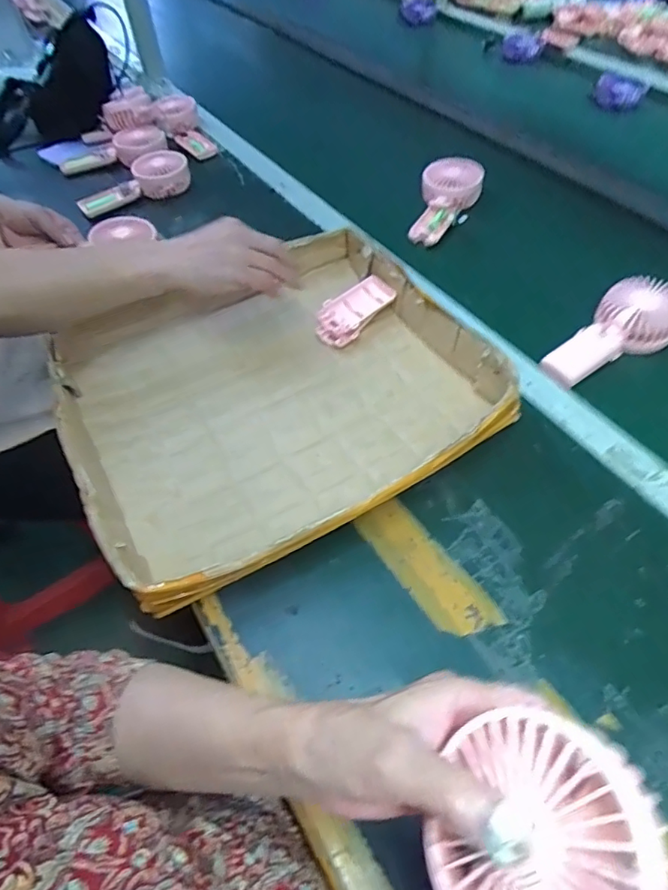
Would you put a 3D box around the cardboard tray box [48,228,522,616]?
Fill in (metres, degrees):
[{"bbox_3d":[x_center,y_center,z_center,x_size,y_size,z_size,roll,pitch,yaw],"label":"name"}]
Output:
[{"bbox_3d":[-0.064,-0.068,0.578,0.407,0.060,0.381,-23,55,-15],"label":"cardboard tray box"}]

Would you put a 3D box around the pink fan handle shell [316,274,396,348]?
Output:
[{"bbox_3d":[0.023,-0.158,0.663,0.104,0.033,0.053,-38,60,-24],"label":"pink fan handle shell"}]

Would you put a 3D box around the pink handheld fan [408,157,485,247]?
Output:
[{"bbox_3d":[0.161,-0.366,0.822,0.093,0.038,0.179,22,72,18],"label":"pink handheld fan"}]

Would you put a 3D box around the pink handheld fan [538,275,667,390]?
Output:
[{"bbox_3d":[0.313,-0.125,0.628,0.175,0.043,0.080,-33,57,-5],"label":"pink handheld fan"}]

